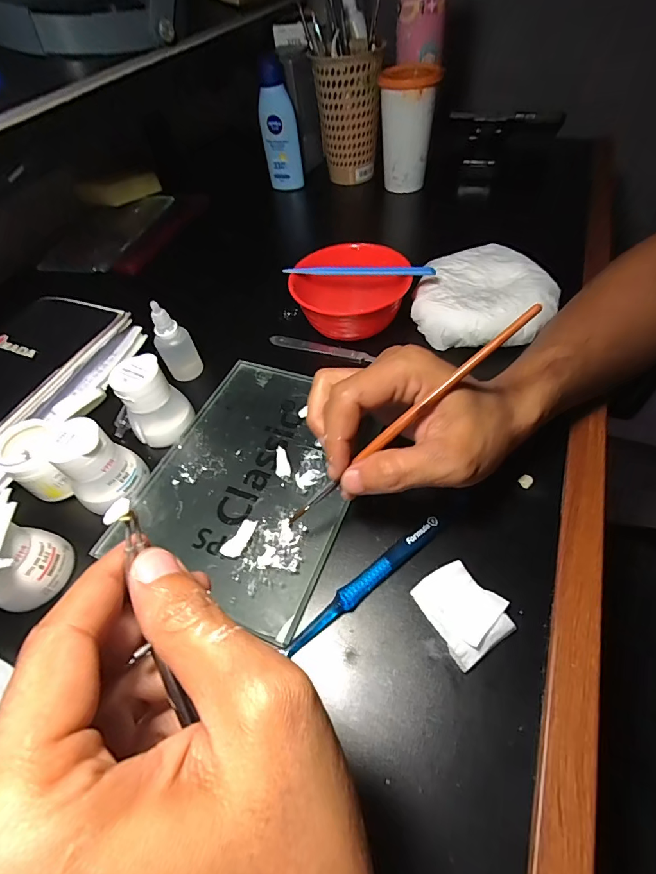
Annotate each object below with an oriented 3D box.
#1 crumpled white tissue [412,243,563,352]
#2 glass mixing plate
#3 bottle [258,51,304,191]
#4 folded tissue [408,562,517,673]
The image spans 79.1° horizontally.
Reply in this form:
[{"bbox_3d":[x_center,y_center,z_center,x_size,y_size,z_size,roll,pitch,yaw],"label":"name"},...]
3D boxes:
[{"bbox_3d":[0.145,-0.136,0.375,0.121,0.038,0.116,9,55,12],"label":"crumpled white tissue"},{"bbox_3d":[-0.054,0.023,0.301,0.148,0.010,0.194,17,56,17],"label":"glass mixing plate"},{"bbox_3d":[-0.068,-0.437,0.563,0.052,0.145,0.038,-11,53,-3],"label":"bottle"},{"bbox_3d":[0.077,0.098,0.228,0.041,0.008,0.048,-29,56,-16],"label":"folded tissue"}]

